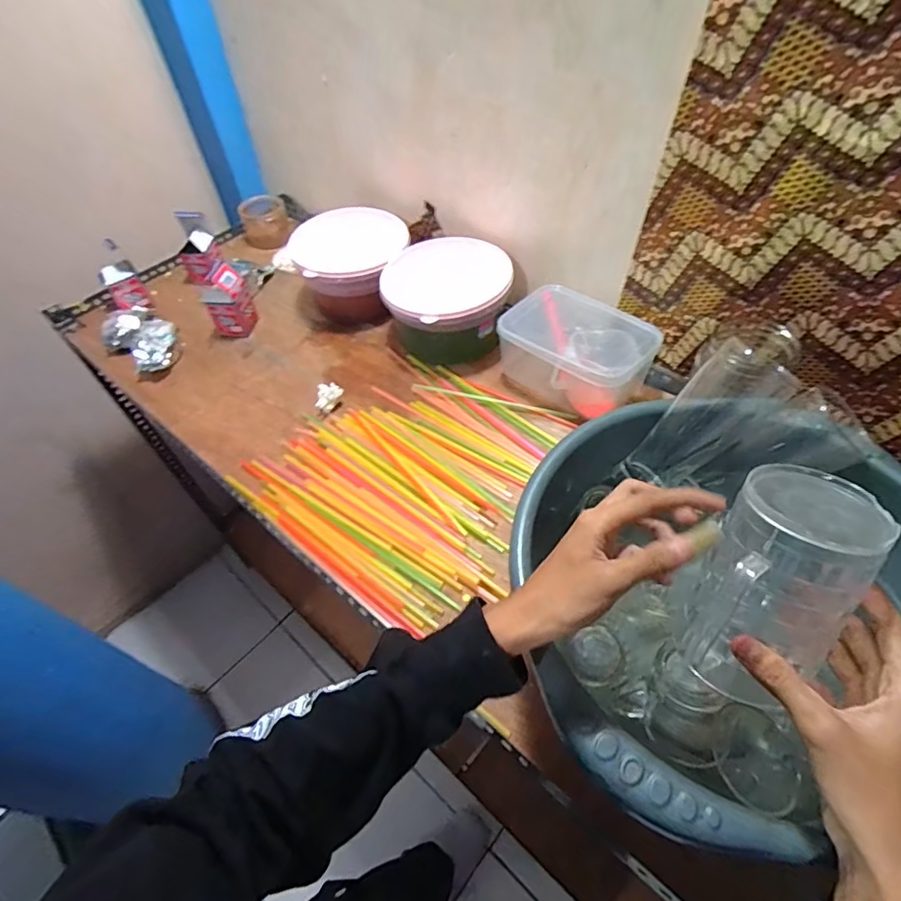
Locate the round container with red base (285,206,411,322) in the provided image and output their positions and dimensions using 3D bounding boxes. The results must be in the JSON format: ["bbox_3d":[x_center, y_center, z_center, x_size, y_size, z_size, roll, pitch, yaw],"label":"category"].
[{"bbox_3d":[-0.169,-0.321,0.886,0.187,0.119,0.193,-2,50,2],"label":"round container with red base"}]

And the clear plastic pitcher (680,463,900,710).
[{"bbox_3d":[0.194,0.090,0.319,0.083,0.141,0.079,14,32,14],"label":"clear plastic pitcher"}]

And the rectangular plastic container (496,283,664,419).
[{"bbox_3d":[0.179,-0.139,0.718,0.195,0.103,0.140,33,60,27],"label":"rectangular plastic container"}]

